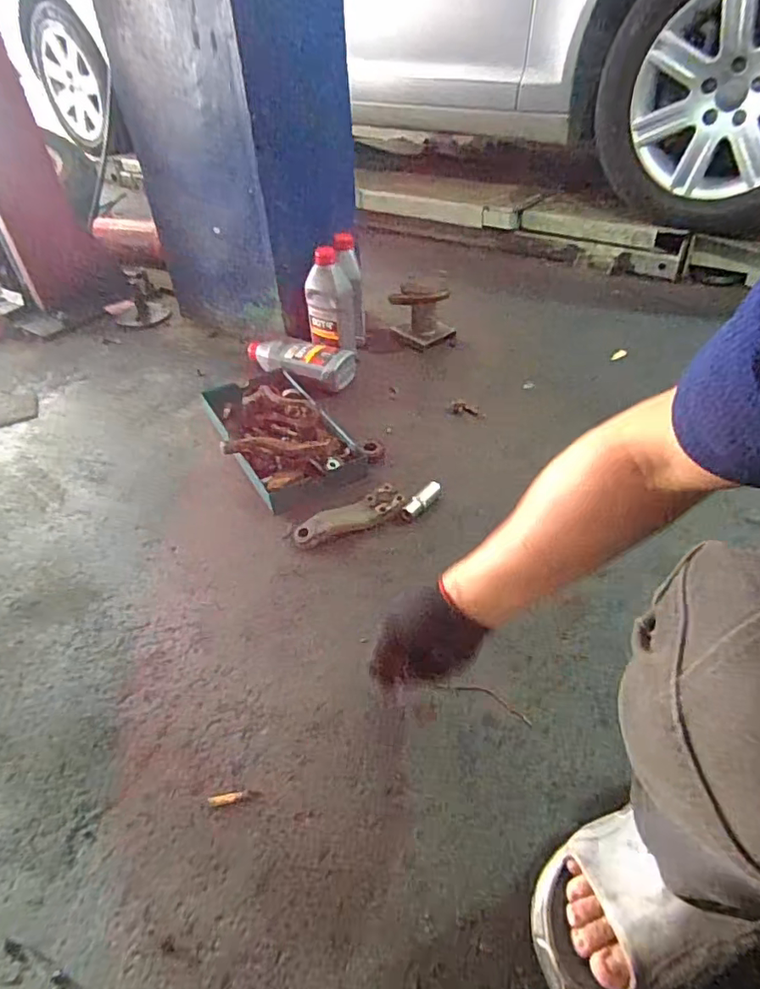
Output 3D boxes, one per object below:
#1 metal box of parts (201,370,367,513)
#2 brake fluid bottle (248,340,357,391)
[{"bbox_3d":[-0.195,-0.131,1.031,0.209,0.083,0.441,-25,45,-20],"label":"metal box of parts"},{"bbox_3d":[-0.183,-0.281,1.209,0.265,0.073,0.086,12,44,16],"label":"brake fluid bottle"}]

